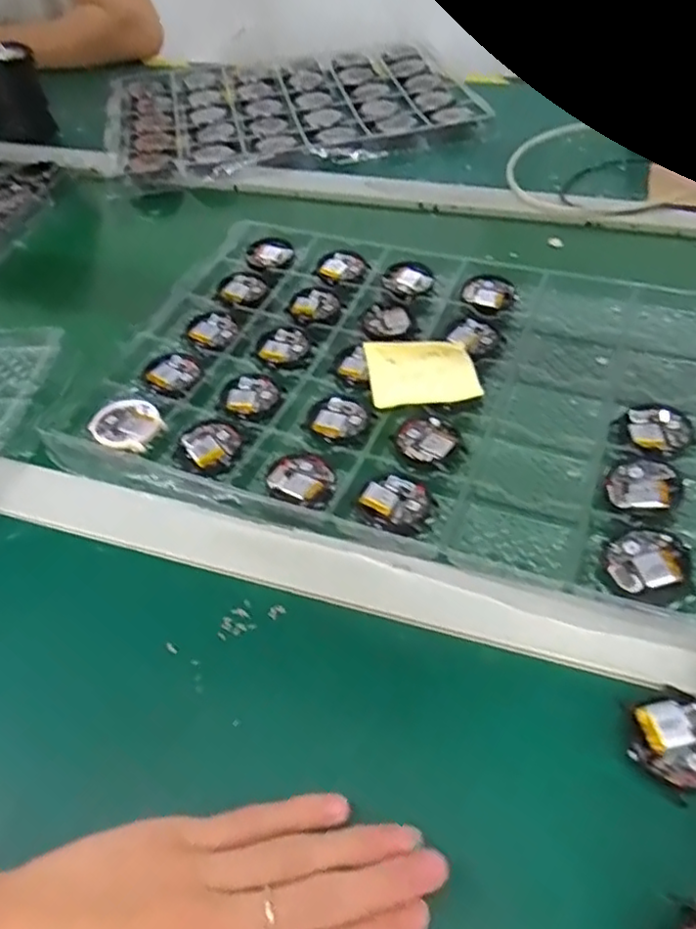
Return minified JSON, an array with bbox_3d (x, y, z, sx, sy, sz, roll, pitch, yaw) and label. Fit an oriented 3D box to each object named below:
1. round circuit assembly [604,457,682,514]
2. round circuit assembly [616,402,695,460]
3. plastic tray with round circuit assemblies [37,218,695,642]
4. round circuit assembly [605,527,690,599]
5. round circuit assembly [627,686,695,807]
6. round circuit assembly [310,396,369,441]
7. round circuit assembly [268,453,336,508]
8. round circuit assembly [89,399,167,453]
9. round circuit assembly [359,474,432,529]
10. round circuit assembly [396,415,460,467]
[{"bbox_3d":[0.181,0.013,0.394,0.040,0.008,0.043,-2,49,3],"label":"round circuit assembly"},{"bbox_3d":[0.203,-0.023,0.425,0.046,0.005,0.045,-2,49,3],"label":"round circuit assembly"},{"bbox_3d":[0.044,-0.070,0.471,0.430,0.017,0.302,14,52,16],"label":"plastic tray with round circuit assemblies"},{"bbox_3d":[0.165,0.054,0.356,0.041,0.010,0.040,-2,49,3],"label":"round circuit assembly"},{"bbox_3d":[0.153,0.128,0.298,0.040,0.004,0.049,15,52,17],"label":"round circuit assembly"},{"bbox_3d":[-0.008,-0.033,0.453,0.038,0.004,0.041,-2,49,3],"label":"round circuit assembly"},{"bbox_3d":[-0.030,0.010,0.412,0.040,0.004,0.044,-2,49,3],"label":"round circuit assembly"},{"bbox_3d":[-0.153,-0.029,0.454,0.047,0.006,0.044,-2,49,3],"label":"round circuit assembly"},{"bbox_3d":[0.030,0.022,0.398,0.041,0.007,0.039,-2,49,3],"label":"round circuit assembly"},{"bbox_3d":[0.053,-0.016,0.435,0.038,0.004,0.043,28,57,25],"label":"round circuit assembly"}]

